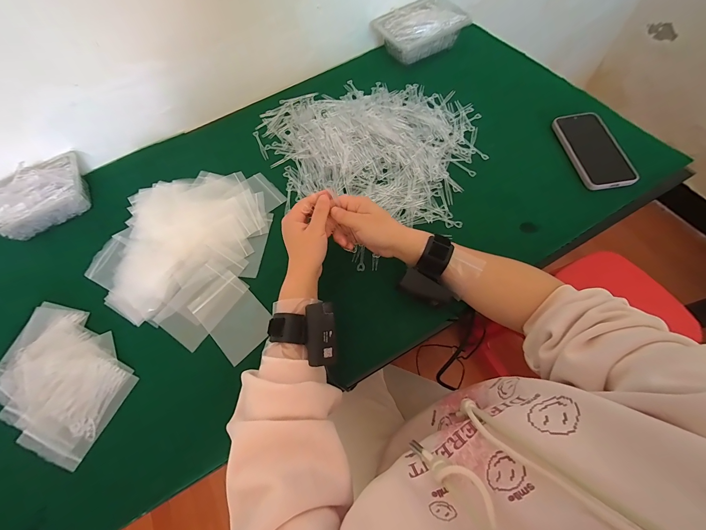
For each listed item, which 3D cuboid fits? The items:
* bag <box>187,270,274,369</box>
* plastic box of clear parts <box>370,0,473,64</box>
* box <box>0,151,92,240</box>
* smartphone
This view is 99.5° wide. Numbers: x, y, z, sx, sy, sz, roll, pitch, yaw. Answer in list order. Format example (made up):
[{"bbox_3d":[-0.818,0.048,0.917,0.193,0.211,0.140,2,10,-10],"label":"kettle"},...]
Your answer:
[{"bbox_3d":[-0.179,0.075,0.447,0.081,0.006,0.121,-43,72,-14],"label":"bag"},{"bbox_3d":[0.148,-0.524,0.659,0.174,0.052,0.131,-26,64,-8],"label":"plastic box of clear parts"},{"bbox_3d":[-0.577,-0.123,0.546,0.179,0.054,0.116,-31,65,-10],"label":"box"},{"bbox_3d":[0.410,-0.197,0.510,0.081,0.016,0.157,-8,63,1],"label":"smartphone"}]

